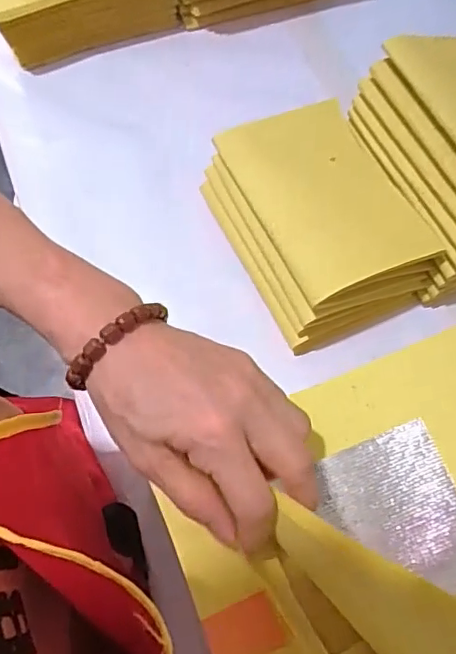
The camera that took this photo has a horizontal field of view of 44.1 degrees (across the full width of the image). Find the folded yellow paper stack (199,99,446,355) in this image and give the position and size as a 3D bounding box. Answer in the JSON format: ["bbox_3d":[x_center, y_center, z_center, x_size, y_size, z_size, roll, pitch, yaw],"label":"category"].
[{"bbox_3d":[0.066,-0.083,0.431,0.120,0.069,0.169,-24,71,-10],"label":"folded yellow paper stack"}]

